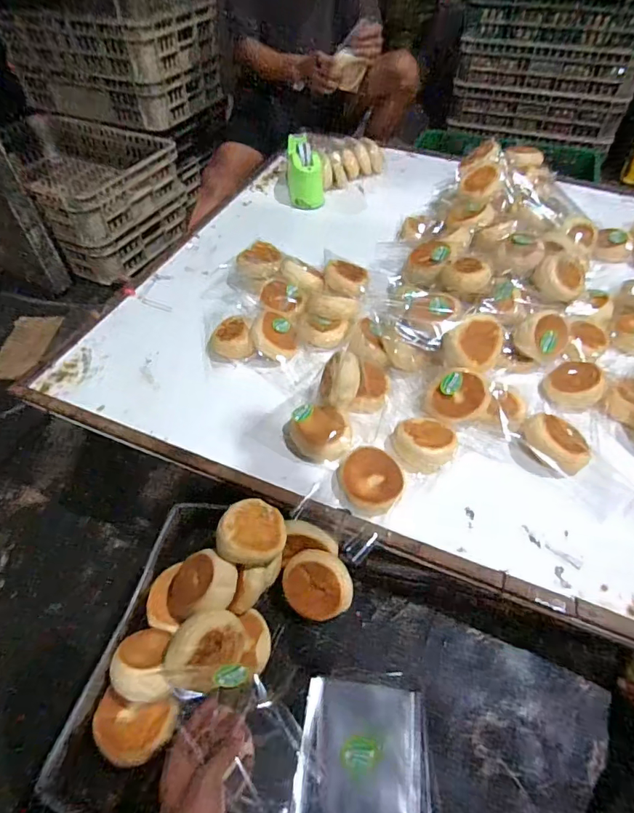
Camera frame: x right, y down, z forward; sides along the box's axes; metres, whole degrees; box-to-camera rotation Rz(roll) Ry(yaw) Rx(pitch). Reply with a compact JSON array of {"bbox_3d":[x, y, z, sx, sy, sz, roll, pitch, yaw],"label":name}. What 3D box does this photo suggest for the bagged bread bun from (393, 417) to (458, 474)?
[{"bbox_3d":[0.167,0.050,0.692,0.097,0.030,0.078,-28,54,-21],"label":"bagged bread bun"}]

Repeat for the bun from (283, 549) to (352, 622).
[{"bbox_3d":[0.001,0.243,0.638,0.089,0.037,0.089,-2,77,9],"label":"bun"}]

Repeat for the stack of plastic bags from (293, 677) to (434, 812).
[{"bbox_3d":[0.054,0.416,0.519,0.149,0.016,0.183,5,51,6],"label":"stack of plastic bags"}]

